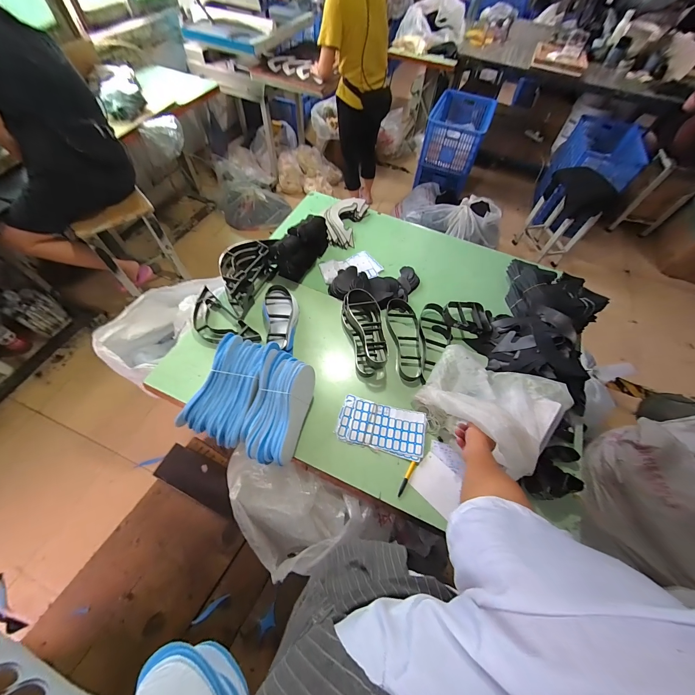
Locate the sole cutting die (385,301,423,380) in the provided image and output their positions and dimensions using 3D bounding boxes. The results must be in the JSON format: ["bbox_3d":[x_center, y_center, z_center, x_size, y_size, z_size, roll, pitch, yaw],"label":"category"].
[{"bbox_3d":[0.186,-0.036,0.962,0.107,0.033,0.307,-2,61,-5],"label":"sole cutting die"}]

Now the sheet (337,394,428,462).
[{"bbox_3d":[0.097,0.221,0.817,0.237,0.012,0.129,14,63,7],"label":"sheet"}]

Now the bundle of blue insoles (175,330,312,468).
[{"bbox_3d":[-0.249,0.133,0.789,0.294,0.106,0.281,17,61,6],"label":"bundle of blue insoles"}]

